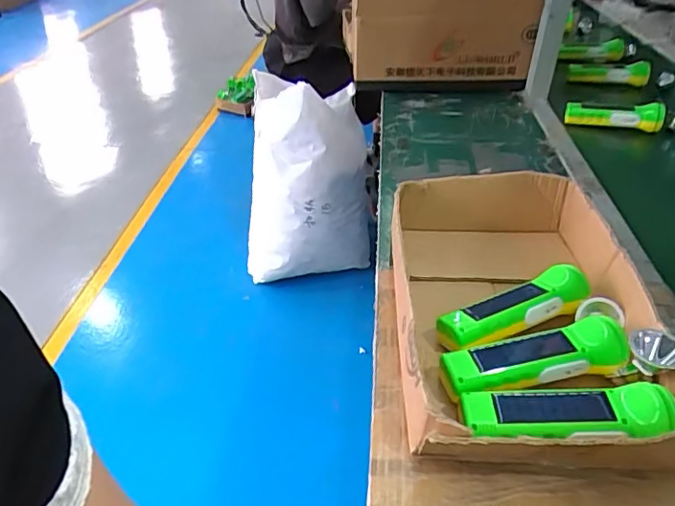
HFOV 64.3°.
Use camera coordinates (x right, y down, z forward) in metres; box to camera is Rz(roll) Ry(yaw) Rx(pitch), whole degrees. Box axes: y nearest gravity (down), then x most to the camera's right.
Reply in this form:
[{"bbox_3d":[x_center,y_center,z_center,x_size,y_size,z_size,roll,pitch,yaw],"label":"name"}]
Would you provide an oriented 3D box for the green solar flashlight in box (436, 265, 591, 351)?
[{"bbox_3d":[0.182,0.051,0.543,0.168,0.039,0.057,-15,39,-22],"label":"green solar flashlight in box"}]

